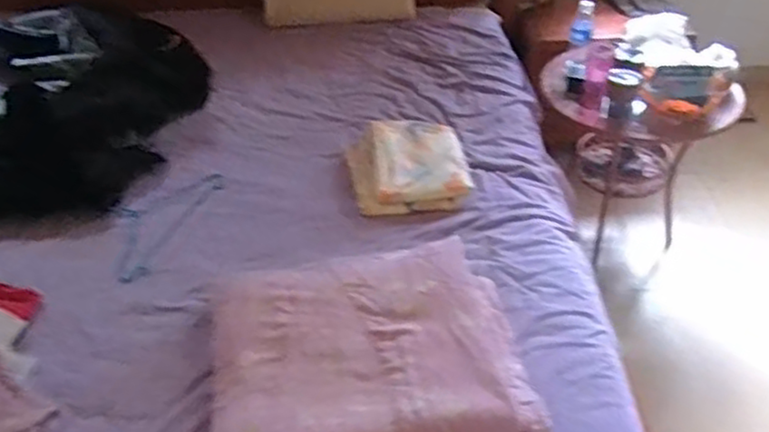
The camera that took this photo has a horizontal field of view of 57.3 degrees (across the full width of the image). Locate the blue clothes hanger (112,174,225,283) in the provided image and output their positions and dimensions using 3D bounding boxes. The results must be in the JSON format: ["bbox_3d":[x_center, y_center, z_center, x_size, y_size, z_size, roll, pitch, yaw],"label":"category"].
[{"bbox_3d":[-0.538,0.000,1.612,0.198,0.015,0.406,10,41,15],"label":"blue clothes hanger"}]

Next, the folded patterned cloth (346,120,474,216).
[{"bbox_3d":[0.055,-0.128,1.695,0.286,0.061,0.310,-7,39,-5],"label":"folded patterned cloth"}]

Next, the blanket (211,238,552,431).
[{"bbox_3d":[-0.036,0.233,1.230,0.535,0.097,0.475,-7,39,-5],"label":"blanket"}]

